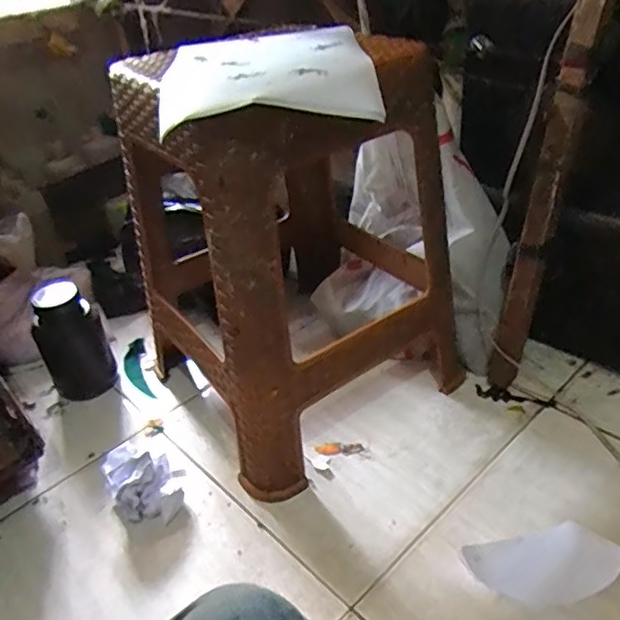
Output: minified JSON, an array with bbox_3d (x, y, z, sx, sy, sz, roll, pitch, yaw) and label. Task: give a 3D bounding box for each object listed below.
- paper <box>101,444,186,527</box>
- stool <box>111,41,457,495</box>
[{"bbox_3d":[-0.206,0.208,0.729,0.083,0.072,0.102,-23,38,-22],"label":"paper"},{"bbox_3d":[-0.032,-0.079,0.766,0.325,0.466,0.326,-25,38,-24],"label":"stool"}]

